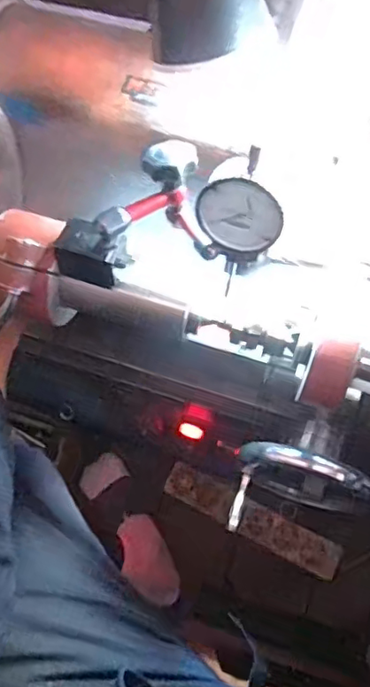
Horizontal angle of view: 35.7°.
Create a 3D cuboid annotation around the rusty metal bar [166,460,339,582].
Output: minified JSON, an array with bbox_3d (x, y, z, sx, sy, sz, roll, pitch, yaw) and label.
[{"bbox_3d":[0.104,0.276,0.901,0.286,0.019,0.058,26,93,12],"label":"rusty metal bar"}]

